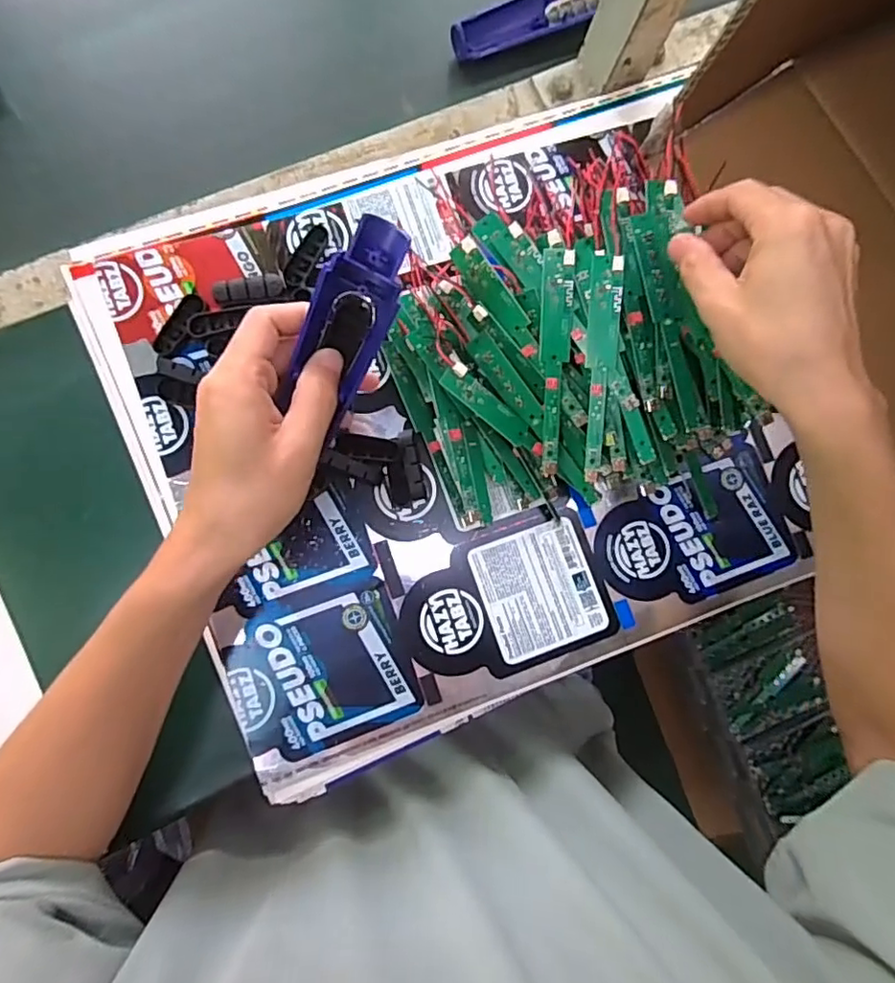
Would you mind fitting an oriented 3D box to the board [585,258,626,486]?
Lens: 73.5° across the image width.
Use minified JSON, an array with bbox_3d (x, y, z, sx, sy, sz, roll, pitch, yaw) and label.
[{"bbox_3d":[0.097,-0.077,0.383,0.019,0.007,0.138,6,101,18],"label":"board"}]

